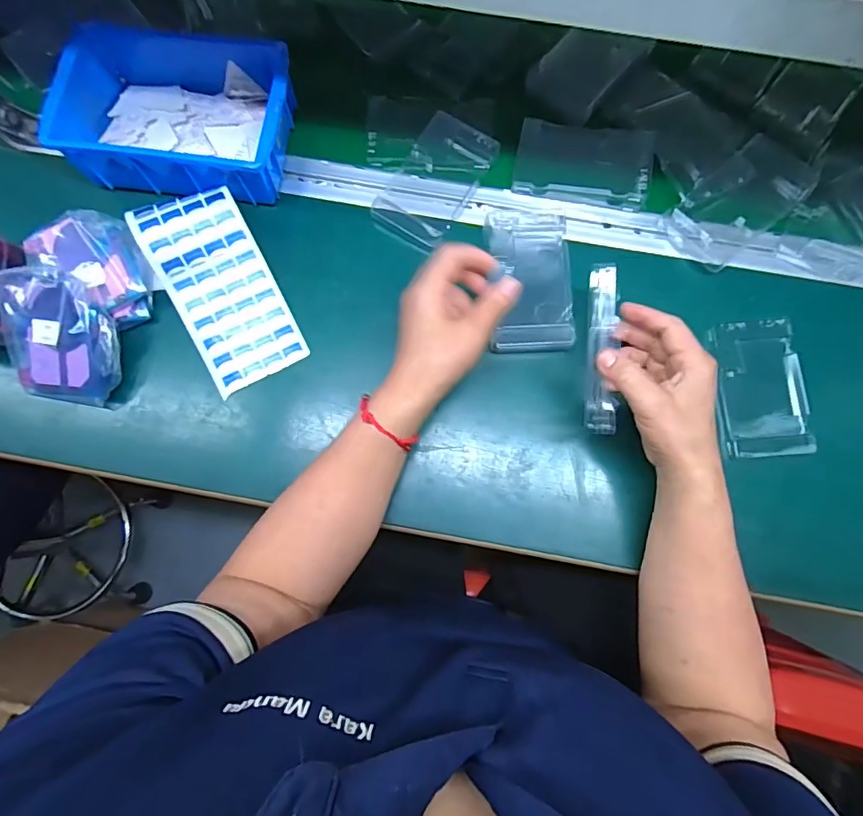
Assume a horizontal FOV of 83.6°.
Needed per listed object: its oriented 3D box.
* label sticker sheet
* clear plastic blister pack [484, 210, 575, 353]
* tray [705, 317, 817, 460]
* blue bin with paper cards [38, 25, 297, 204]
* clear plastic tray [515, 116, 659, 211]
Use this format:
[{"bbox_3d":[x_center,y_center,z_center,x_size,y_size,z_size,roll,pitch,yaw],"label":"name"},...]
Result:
[{"bbox_3d":[-0.189,-0.109,0.440,0.089,0.011,0.172,-26,99,-9],"label":"label sticker sheet"},{"bbox_3d":[0.093,-0.122,0.445,0.082,0.020,0.136,1,79,0],"label":"clear plastic blister pack"},{"bbox_3d":[0.301,-0.018,0.444,0.077,0.018,0.123,-4,79,-1],"label":"tray"},{"bbox_3d":[-0.232,-0.280,0.461,0.196,0.072,0.151,9,79,2],"label":"blue bin with paper cards"},{"bbox_3d":[0.149,-0.241,0.473,0.126,0.020,0.073,11,79,2],"label":"clear plastic tray"}]

